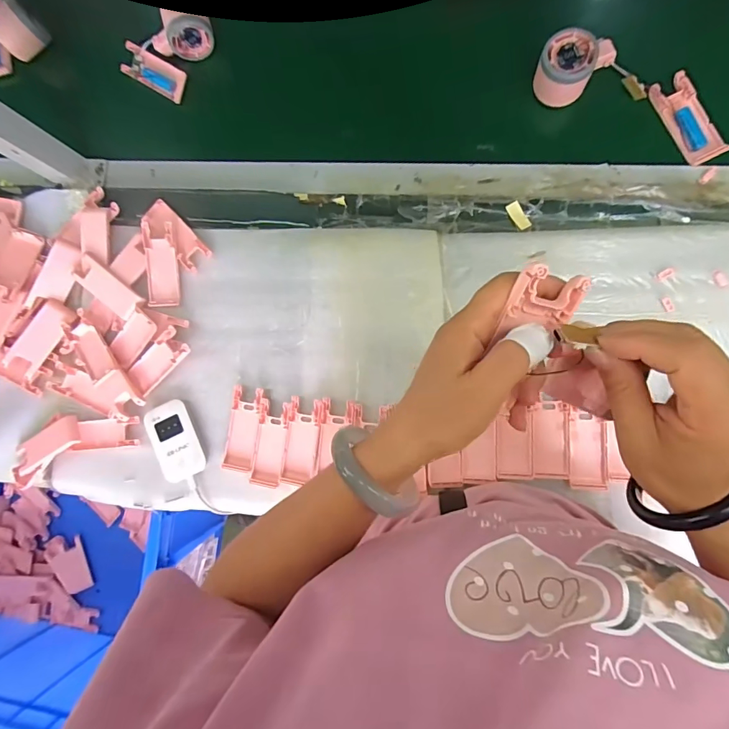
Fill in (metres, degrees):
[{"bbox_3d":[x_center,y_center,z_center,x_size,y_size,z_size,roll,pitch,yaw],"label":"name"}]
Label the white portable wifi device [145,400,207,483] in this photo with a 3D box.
[{"bbox_3d":[-0.238,0.096,0.550,0.058,0.012,0.096,-22,82,6],"label":"white portable wifi device"}]

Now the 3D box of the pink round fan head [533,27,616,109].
[{"bbox_3d":[0.236,-0.341,0.498,0.076,0.054,0.054,-36,81,4],"label":"pink round fan head"}]

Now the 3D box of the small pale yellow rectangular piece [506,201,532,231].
[{"bbox_3d":[0.181,-0.174,0.512,0.016,0.004,0.035,-31,87,10],"label":"small pale yellow rectangular piece"}]

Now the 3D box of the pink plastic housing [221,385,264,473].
[{"bbox_3d":[-0.151,0.080,0.539,0.038,0.007,0.102,8,86,9],"label":"pink plastic housing"}]

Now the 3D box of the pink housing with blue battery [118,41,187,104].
[{"bbox_3d":[-0.286,-0.395,0.593,0.092,0.020,0.040,28,113,2],"label":"pink housing with blue battery"}]

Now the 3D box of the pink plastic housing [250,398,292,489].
[{"bbox_3d":[-0.115,0.097,0.533,0.039,0.010,0.103,8,86,9],"label":"pink plastic housing"}]

